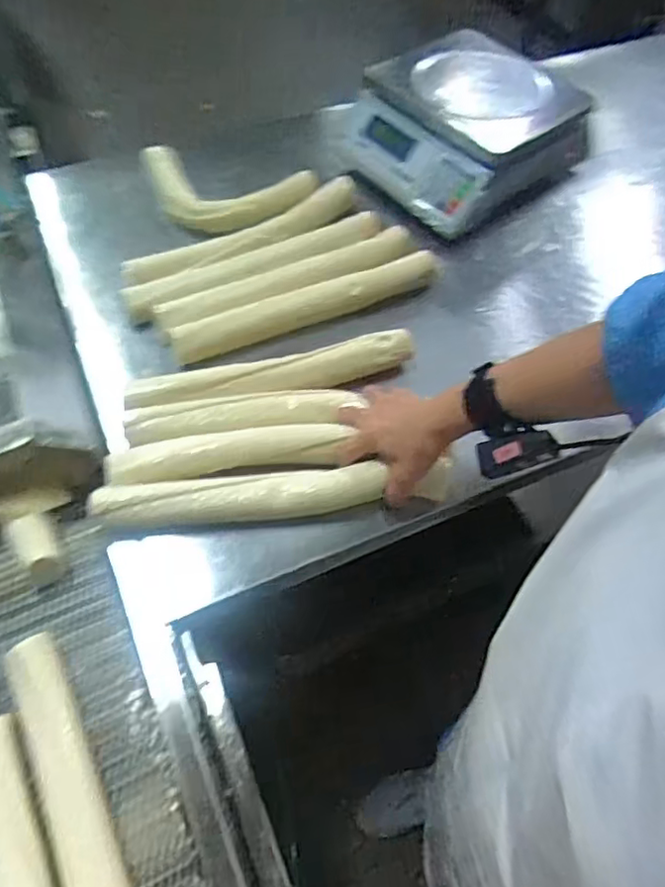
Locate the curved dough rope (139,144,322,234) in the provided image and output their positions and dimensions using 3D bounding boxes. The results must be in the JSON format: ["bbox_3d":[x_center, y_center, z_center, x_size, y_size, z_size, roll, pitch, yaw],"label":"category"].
[{"bbox_3d":[-0.173,-0.396,0.966,0.277,0.033,0.141,9,56,5],"label":"curved dough rope"}]

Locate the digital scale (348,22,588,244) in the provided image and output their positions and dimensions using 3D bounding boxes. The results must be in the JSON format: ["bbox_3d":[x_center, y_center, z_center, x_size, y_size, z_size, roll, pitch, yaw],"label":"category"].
[{"bbox_3d":[0.191,-0.501,0.998,0.309,0.160,0.303,-36,64,-22],"label":"digital scale"}]

